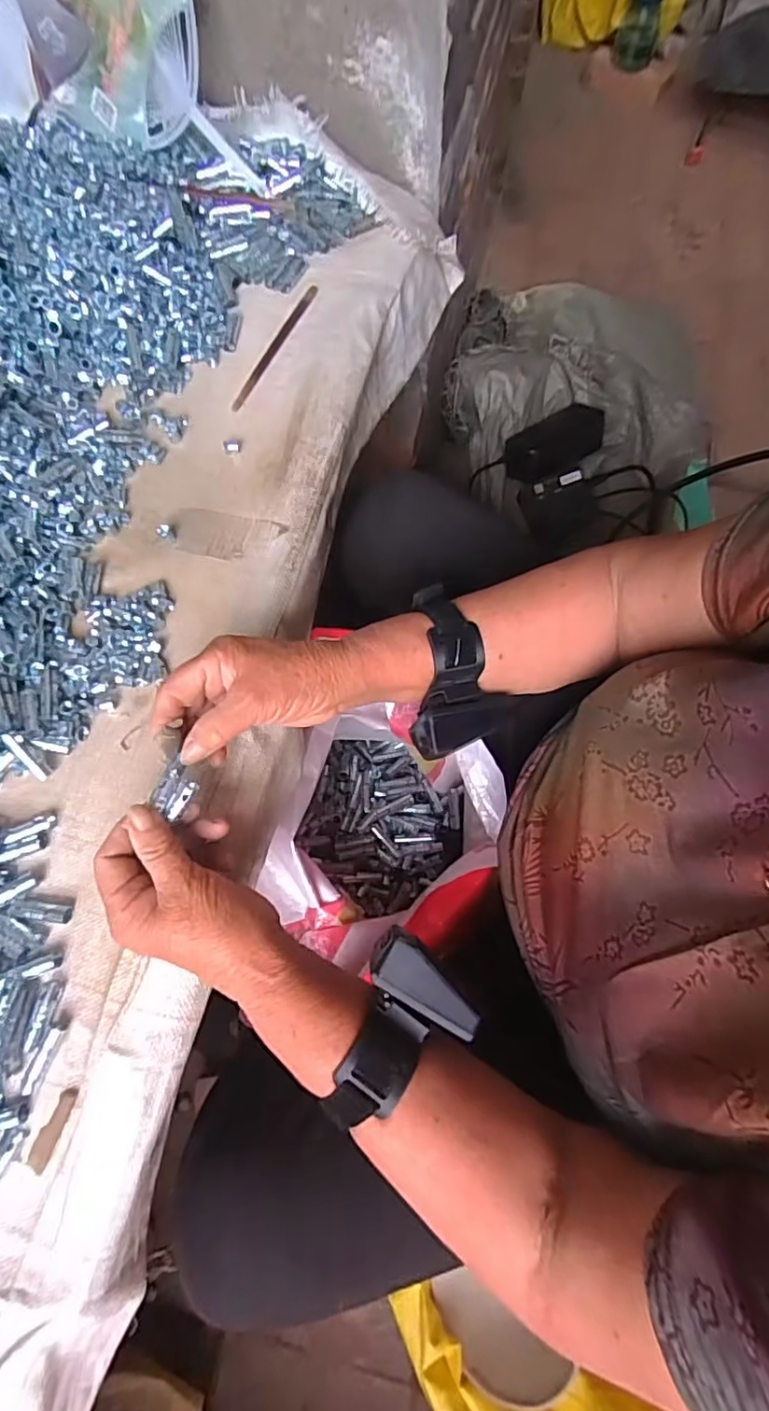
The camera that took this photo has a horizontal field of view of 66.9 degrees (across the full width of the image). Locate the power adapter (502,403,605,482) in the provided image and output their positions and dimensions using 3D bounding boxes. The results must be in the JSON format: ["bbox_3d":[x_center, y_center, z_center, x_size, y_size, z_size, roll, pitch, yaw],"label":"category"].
[{"bbox_3d":[0.215,-0.341,0.755,0.145,0.030,0.063,-30,73,-9],"label":"power adapter"}]

